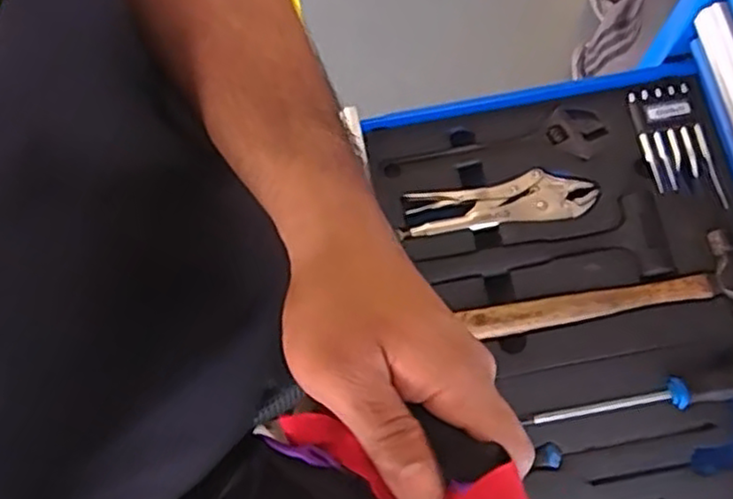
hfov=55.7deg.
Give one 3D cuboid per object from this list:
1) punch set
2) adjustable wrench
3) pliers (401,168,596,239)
[{"bbox_3d":[0.331,-0.111,0.745,0.065,0.013,0.135,-11,73,-2],"label":"punch set"},{"bbox_3d":[0.140,-0.118,0.755,0.241,0.011,0.059,-6,73,0],"label":"adjustable wrench"},{"bbox_3d":[0.139,-0.048,0.733,0.207,0.014,0.053,-10,73,-1],"label":"pliers"}]

